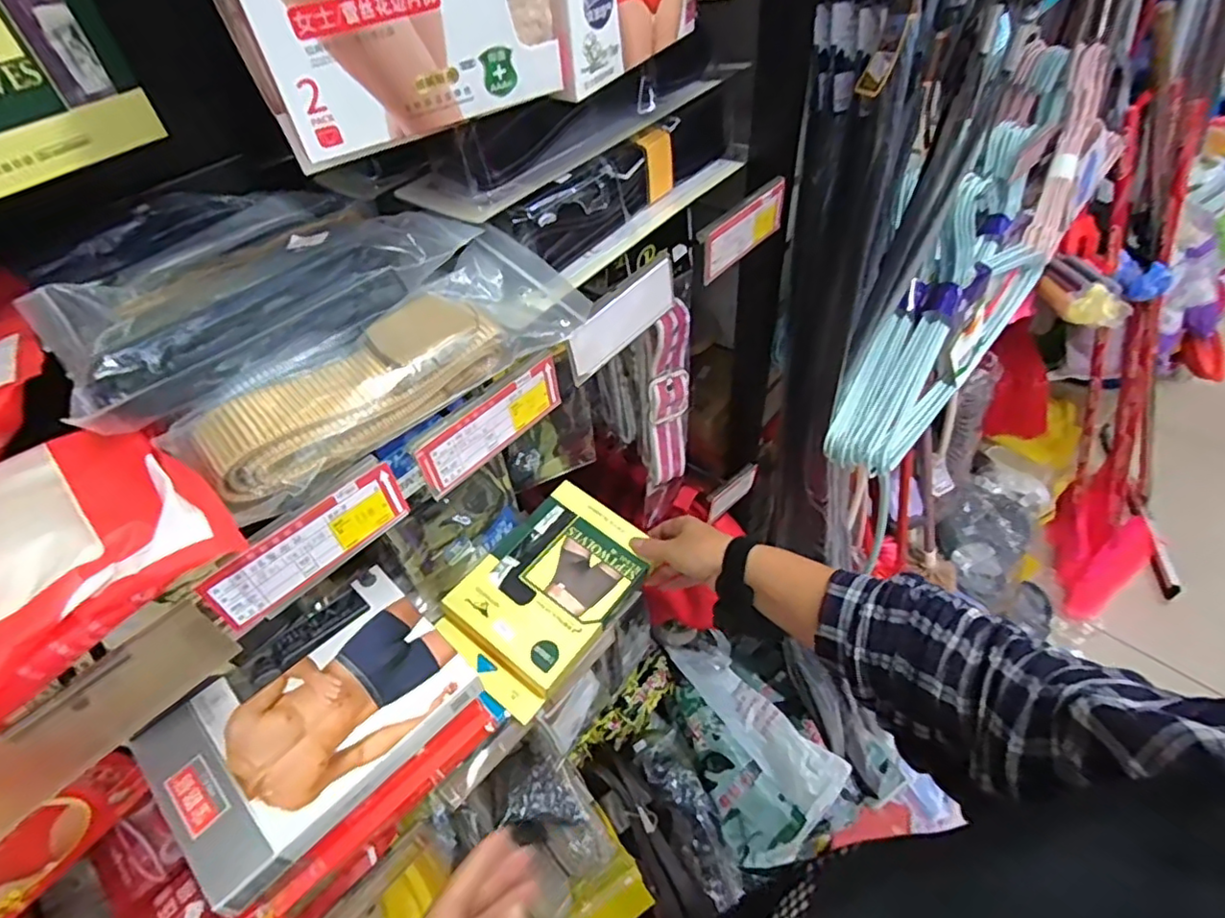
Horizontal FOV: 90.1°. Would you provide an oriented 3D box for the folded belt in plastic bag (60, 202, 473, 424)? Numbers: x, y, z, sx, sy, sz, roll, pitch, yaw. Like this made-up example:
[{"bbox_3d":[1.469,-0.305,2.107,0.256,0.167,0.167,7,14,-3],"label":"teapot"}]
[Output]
[{"bbox_3d":[-0.172,-0.086,0.322,0.196,0.053,0.051,-29,52,-18],"label":"folded belt in plastic bag"}]

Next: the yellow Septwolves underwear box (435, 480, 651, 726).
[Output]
[{"bbox_3d":[-0.063,0.125,0.597,0.143,0.038,0.204,34,58,20],"label":"yellow Septwolves underwear box"}]

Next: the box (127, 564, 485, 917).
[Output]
[{"bbox_3d":[-0.217,0.187,0.448,0.138,0.032,0.196,34,60,30],"label":"box"}]

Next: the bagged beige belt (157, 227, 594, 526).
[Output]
[{"bbox_3d":[-0.119,-0.051,0.331,0.208,0.038,0.078,-37,55,-24],"label":"bagged beige belt"}]

